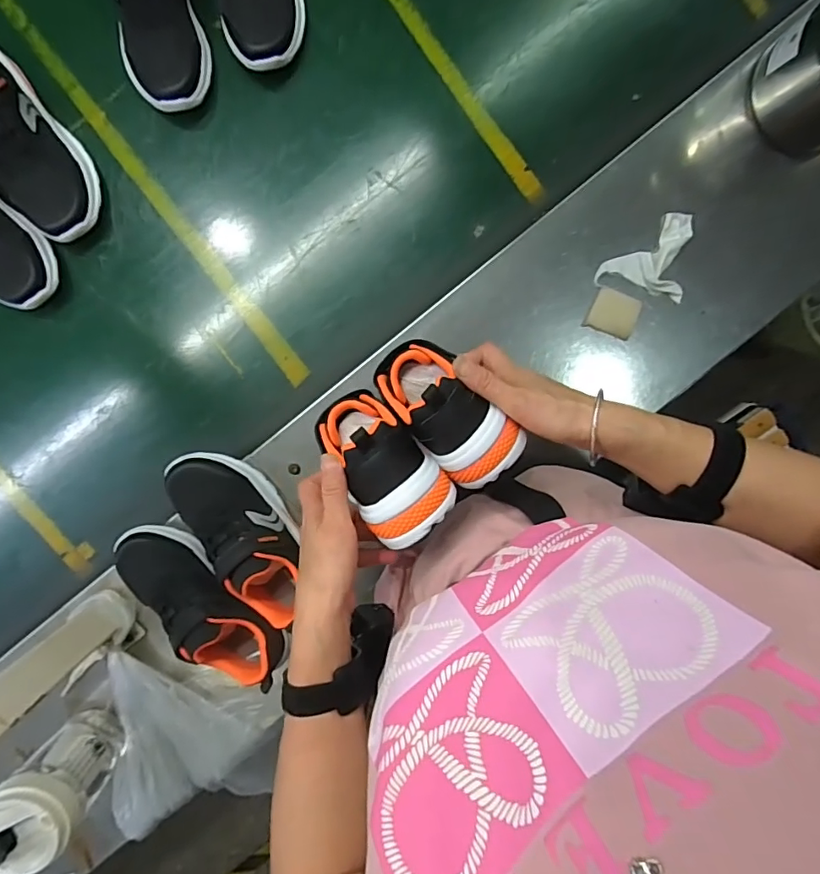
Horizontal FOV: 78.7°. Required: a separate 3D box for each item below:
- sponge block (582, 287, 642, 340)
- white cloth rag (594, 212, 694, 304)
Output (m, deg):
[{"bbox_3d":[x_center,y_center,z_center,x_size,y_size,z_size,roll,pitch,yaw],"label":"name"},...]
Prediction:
[{"bbox_3d":[0.241,-0.145,0.589,0.054,0.015,0.047,21,93,-5],"label":"sponge block"},{"bbox_3d":[0.276,-0.217,0.579,0.103,0.015,0.099,13,94,-5],"label":"white cloth rag"}]

